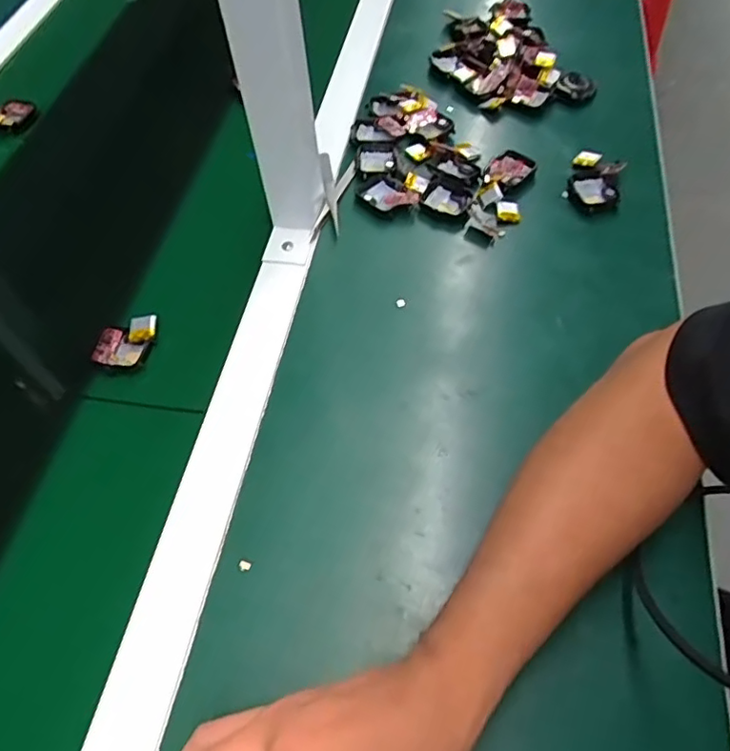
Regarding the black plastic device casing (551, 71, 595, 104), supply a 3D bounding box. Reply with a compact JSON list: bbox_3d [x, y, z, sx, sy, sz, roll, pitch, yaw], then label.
[{"bbox_3d":[0.216,-0.298,0.611,0.043,0.022,0.021,5,59,7],"label":"black plastic device casing"}]

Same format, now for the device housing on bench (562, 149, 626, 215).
[{"bbox_3d":[0.210,-0.178,0.539,0.045,0.017,0.072,17,61,13],"label":"device housing on bench"}]

